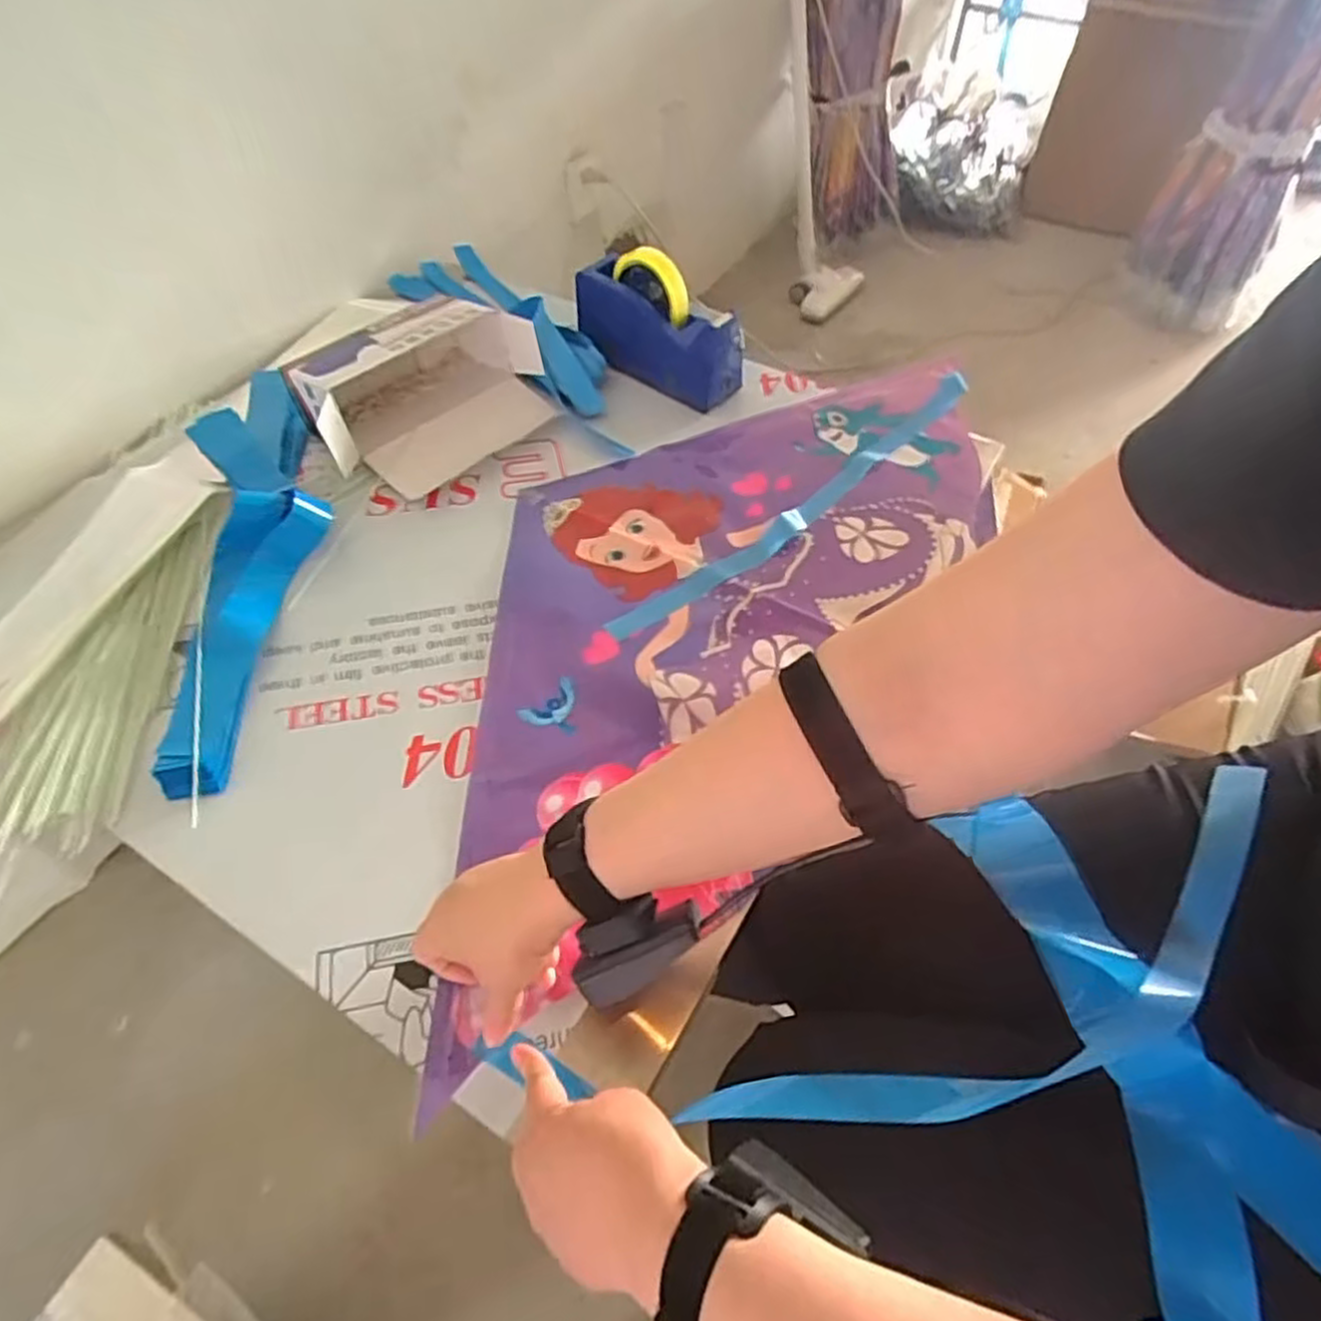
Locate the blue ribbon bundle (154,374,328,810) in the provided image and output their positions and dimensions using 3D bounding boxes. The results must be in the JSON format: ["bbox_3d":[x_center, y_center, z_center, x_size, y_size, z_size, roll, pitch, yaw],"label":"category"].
[{"bbox_3d":[-0.379,-0.118,0.707,0.134,0.038,0.522,-13,53,-11],"label":"blue ribbon bundle"}]

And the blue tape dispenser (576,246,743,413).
[{"bbox_3d":[-0.005,-0.379,0.860,0.204,0.126,0.063,29,57,20],"label":"blue tape dispenser"}]

